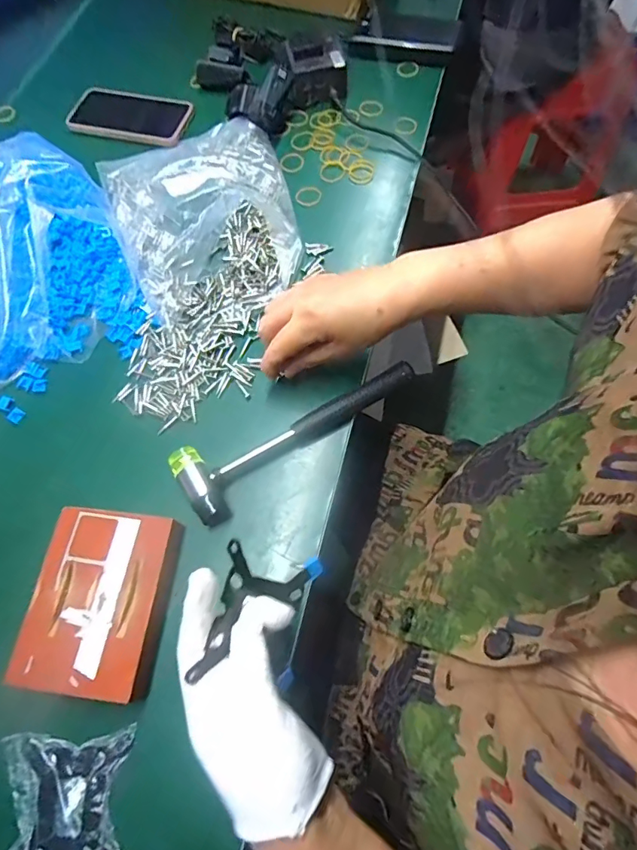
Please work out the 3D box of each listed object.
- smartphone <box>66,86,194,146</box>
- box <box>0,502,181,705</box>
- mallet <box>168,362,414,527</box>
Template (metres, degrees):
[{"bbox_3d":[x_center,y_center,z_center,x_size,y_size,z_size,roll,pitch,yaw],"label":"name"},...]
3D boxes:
[{"bbox_3d":[-0.254,-0.420,0.642,0.160,0.015,0.084,15,69,9],"label":"smartphone"},{"bbox_3d":[-0.175,0.141,0.387,0.106,0.030,0.135,5,68,5],"label":"box"},{"bbox_3d":[-0.023,-0.003,0.447,0.235,0.029,0.076,-36,70,-11],"label":"mallet"}]

